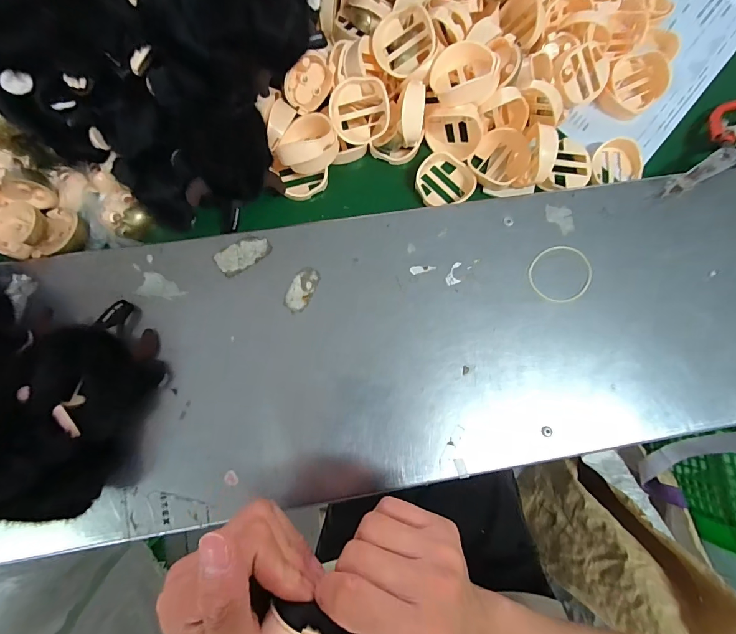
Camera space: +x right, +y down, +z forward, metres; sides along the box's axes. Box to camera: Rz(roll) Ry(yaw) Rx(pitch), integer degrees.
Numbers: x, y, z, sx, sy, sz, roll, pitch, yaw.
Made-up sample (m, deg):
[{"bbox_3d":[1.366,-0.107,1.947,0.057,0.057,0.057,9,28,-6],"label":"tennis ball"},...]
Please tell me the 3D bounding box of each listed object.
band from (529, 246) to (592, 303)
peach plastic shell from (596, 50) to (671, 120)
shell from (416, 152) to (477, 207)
[{"bbox_3d":[0.177,-0.039,0.342,0.058,0.006,0.052,4,86,-3],"label":"band"},{"bbox_3d":[0.286,-0.247,0.400,0.052,0.034,0.063,36,81,3],"label":"peach plastic shell"},{"bbox_3d":[0.078,-0.136,0.377,0.058,0.015,0.053,8,81,-2],"label":"shell"}]

